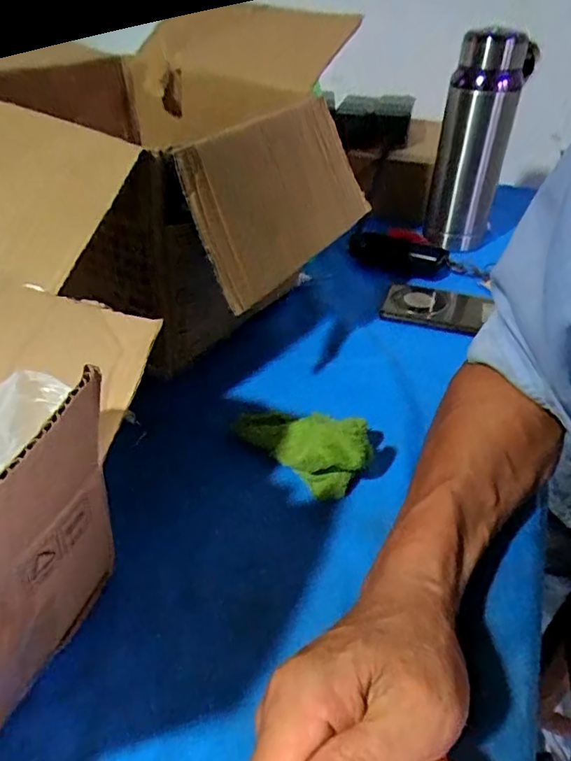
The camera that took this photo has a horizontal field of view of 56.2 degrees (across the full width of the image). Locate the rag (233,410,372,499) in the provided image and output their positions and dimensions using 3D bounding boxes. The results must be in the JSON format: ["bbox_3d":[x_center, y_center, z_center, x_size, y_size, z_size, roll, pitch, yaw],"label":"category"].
[{"bbox_3d":[0.018,0.042,0.390,0.107,0.051,0.063,16,38,38],"label":"rag"}]

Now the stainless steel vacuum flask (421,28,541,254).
[{"bbox_3d":[0.224,-0.279,0.644,0.068,0.230,0.069,-19,41,-24],"label":"stainless steel vacuum flask"}]

